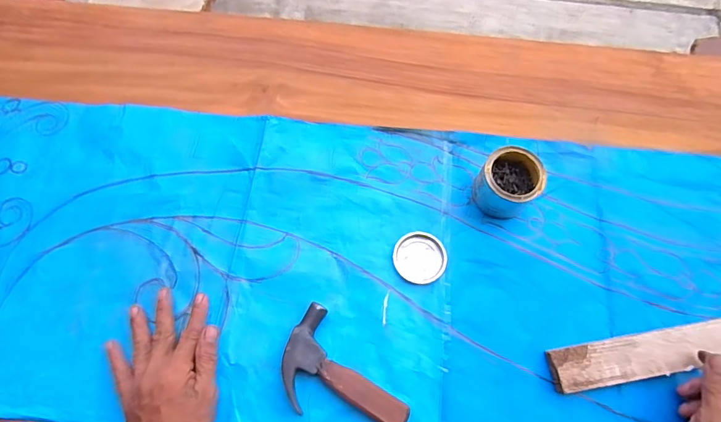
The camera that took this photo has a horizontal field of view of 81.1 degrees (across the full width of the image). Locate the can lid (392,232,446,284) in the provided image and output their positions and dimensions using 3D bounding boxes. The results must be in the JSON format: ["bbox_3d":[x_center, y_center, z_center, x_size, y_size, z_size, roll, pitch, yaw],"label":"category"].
[{"bbox_3d":[0.074,0.057,0.520,0.062,0.004,0.063,0,69,-1],"label":"can lid"}]

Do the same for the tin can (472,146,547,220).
[{"bbox_3d":[0.184,-0.035,0.531,0.074,0.062,0.073,27,71,9],"label":"tin can"}]

